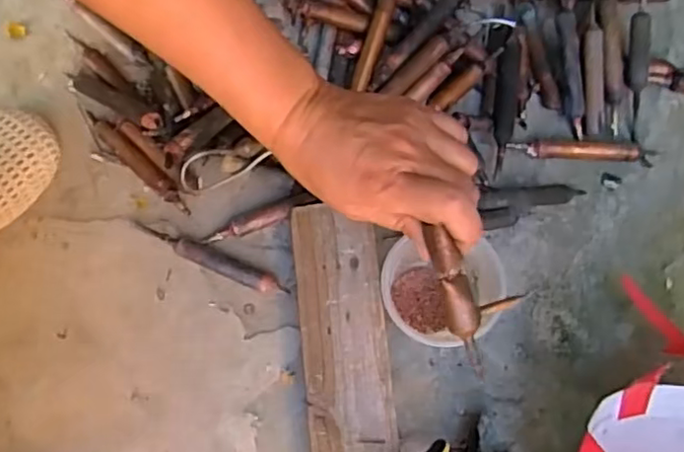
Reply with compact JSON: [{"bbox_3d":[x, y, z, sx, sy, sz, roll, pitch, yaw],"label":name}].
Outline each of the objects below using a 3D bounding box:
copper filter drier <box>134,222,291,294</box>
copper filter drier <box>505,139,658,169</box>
[{"bbox_3d":[-0.122,0.030,0.581,0.150,0.013,0.019,22,80,4],"label":"copper filter drier"},{"bbox_3d":[0.232,-0.074,0.608,0.137,0.014,0.020,7,79,1],"label":"copper filter drier"}]

